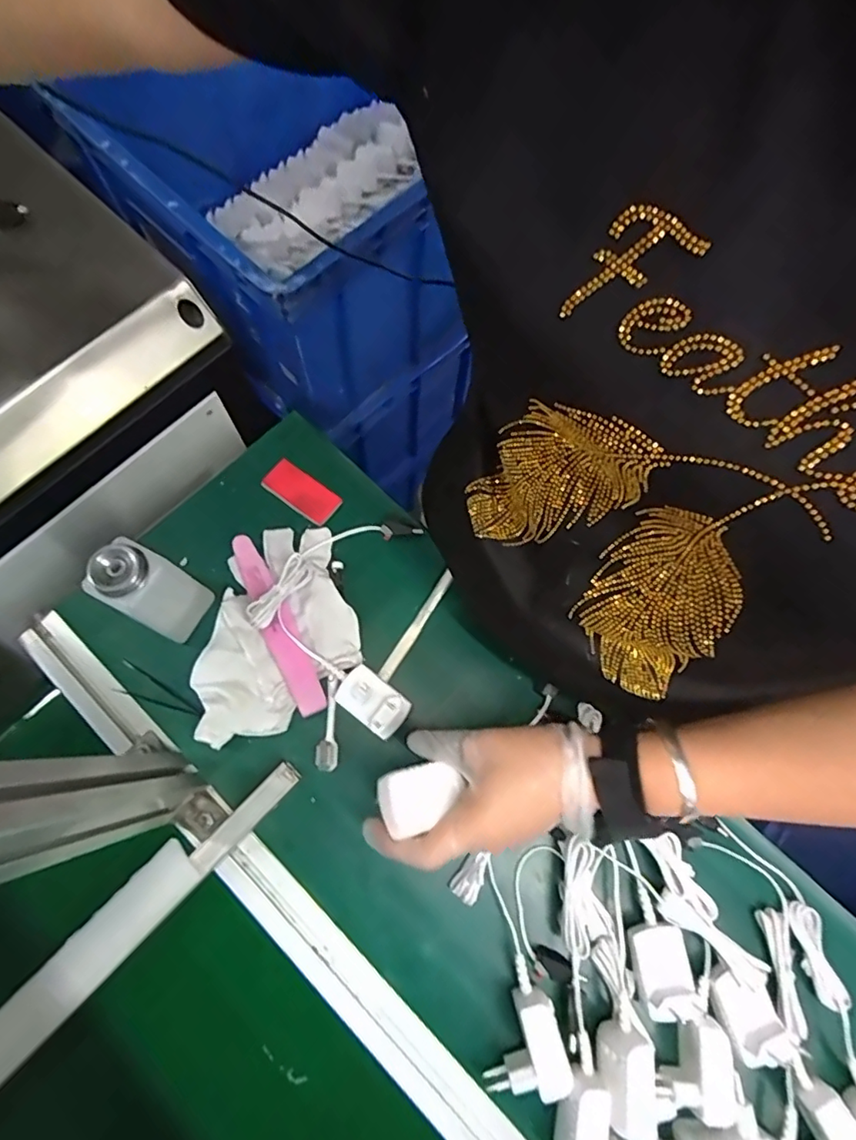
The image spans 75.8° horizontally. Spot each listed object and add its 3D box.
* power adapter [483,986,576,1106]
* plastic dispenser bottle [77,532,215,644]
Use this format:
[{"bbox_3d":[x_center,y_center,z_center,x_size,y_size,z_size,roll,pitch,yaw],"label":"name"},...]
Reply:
[{"bbox_3d":[0.068,0.343,0.396,0.058,0.028,0.057,-9,73,-5],"label":"power adapter"},{"bbox_3d":[-0.222,0.017,0.448,0.048,0.129,0.051,32,74,7],"label":"plastic dispenser bottle"}]

